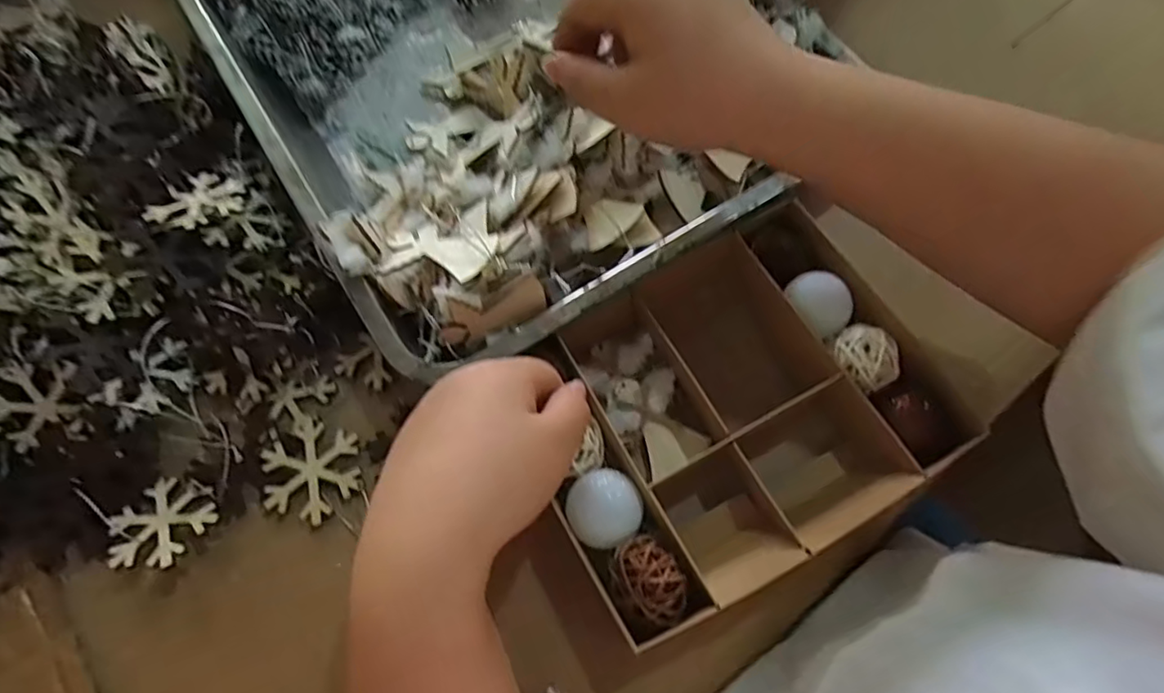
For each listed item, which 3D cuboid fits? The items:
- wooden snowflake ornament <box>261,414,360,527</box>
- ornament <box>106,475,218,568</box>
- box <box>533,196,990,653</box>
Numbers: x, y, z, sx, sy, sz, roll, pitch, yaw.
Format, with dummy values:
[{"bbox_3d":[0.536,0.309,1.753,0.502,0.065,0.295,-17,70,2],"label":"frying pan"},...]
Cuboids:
[{"bbox_3d":[-0.150,0.070,0.346,0.053,0.007,0.050,17,70,8],"label":"wooden snowflake ornament"},{"bbox_3d":[-0.223,0.093,0.325,0.048,0.007,0.049,20,49,23],"label":"ornament"},{"bbox_3d":[0.077,0.030,0.341,0.209,0.046,0.170,-28,72,-11],"label":"box"}]

